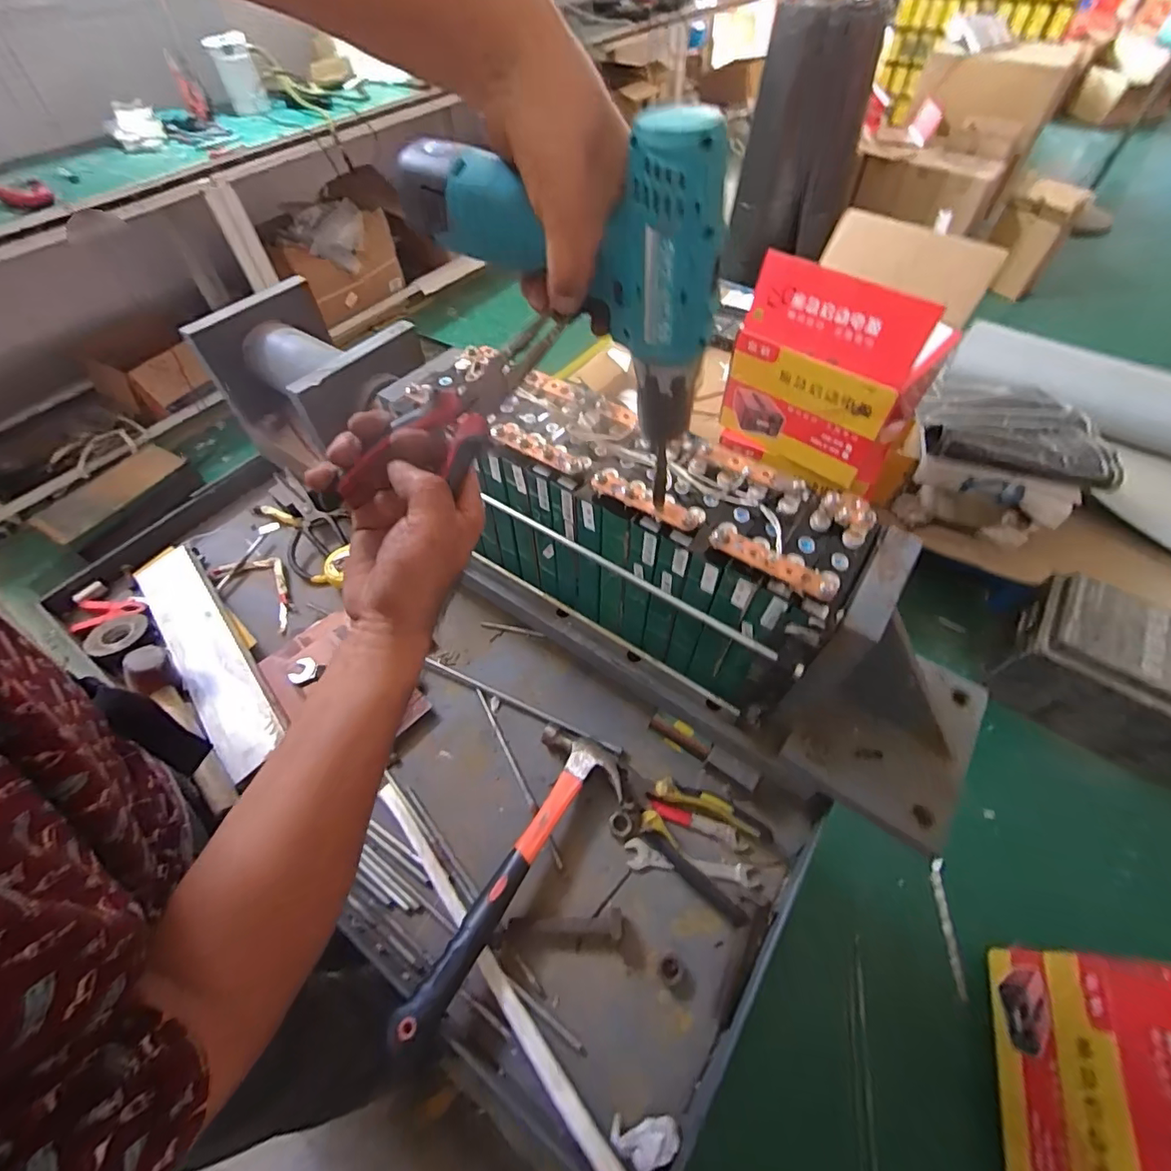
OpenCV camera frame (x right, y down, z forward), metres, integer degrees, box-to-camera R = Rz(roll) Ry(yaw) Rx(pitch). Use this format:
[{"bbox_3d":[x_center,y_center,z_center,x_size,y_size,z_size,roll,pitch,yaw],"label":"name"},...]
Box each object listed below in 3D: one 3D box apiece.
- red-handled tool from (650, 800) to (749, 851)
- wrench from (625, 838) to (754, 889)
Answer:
[{"bbox_3d":[0.129,0.271,0.590,0.110,0.016,0.019,17,57,13],"label":"red-handled tool"},{"bbox_3d":[0.114,0.303,0.566,0.137,0.009,0.028,7,55,6],"label":"wrench"}]

